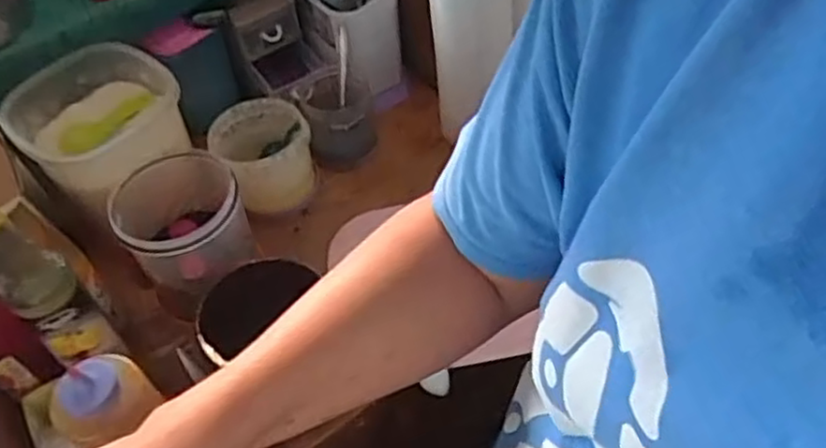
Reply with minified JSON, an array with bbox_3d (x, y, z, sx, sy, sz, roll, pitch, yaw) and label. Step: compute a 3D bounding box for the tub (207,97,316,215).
[{"bbox_3d":[-0.175,-0.085,0.858,0.103,0.092,0.118,-26,56,-15],"label":"tub"}]

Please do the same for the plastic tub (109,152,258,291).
[{"bbox_3d":[-0.235,-0.001,0.735,0.117,0.099,0.121,-2,54,2],"label":"plastic tub"}]

